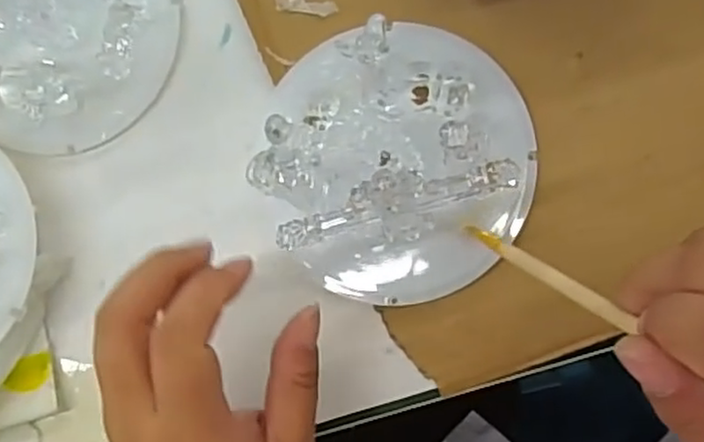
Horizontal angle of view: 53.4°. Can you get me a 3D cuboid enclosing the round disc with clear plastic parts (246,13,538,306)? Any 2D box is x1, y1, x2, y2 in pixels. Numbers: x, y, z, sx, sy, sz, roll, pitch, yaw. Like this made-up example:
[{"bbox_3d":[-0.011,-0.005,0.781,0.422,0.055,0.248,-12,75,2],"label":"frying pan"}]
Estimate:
[{"bbox_3d":[0.018,-0.028,0.314,0.122,0.042,0.123,-1,85,8],"label":"round disc with clear plastic parts"}]

